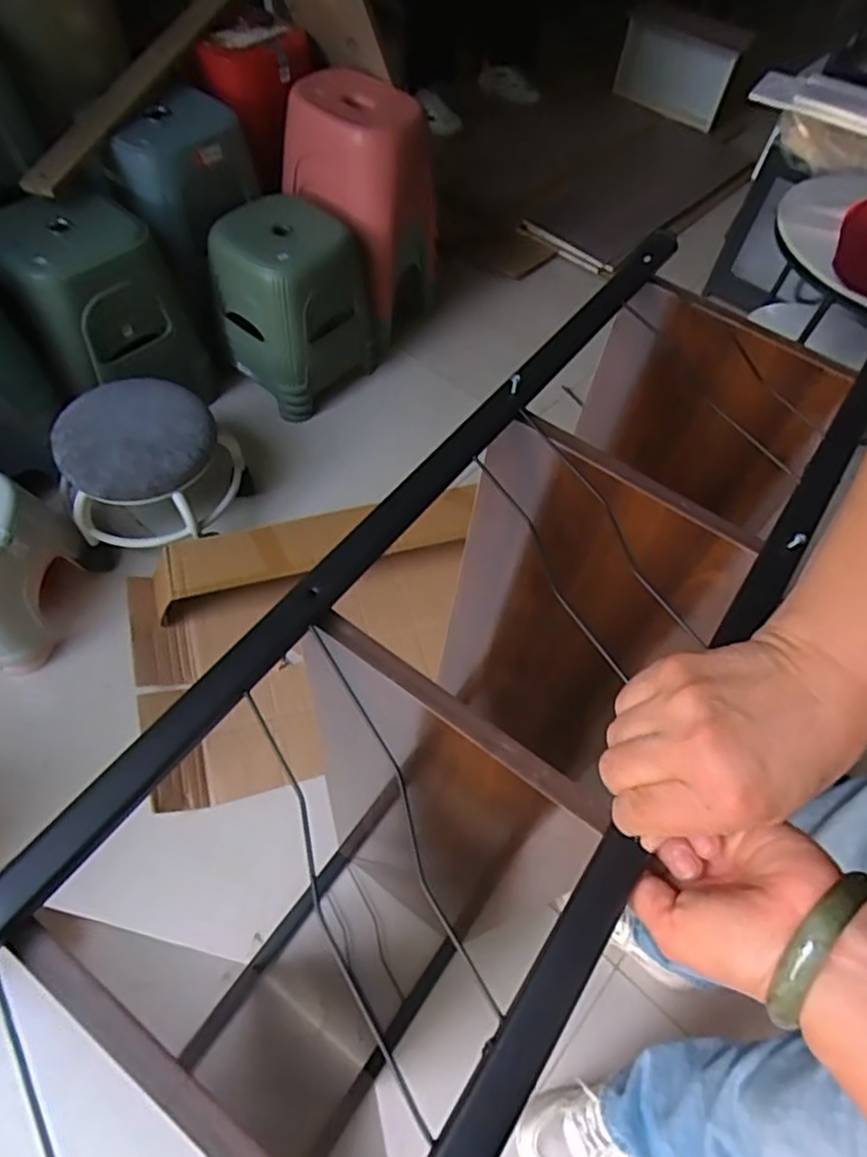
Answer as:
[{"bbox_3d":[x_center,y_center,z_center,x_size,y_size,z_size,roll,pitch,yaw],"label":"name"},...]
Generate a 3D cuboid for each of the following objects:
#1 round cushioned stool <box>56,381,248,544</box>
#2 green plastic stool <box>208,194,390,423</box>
[{"bbox_3d":[-0.561,-0.202,1.308,0.276,0.247,0.275,3,58,-4],"label":"round cushioned stool"},{"bbox_3d":[-0.310,-0.629,1.527,0.246,0.347,0.310,37,62,17],"label":"green plastic stool"}]

